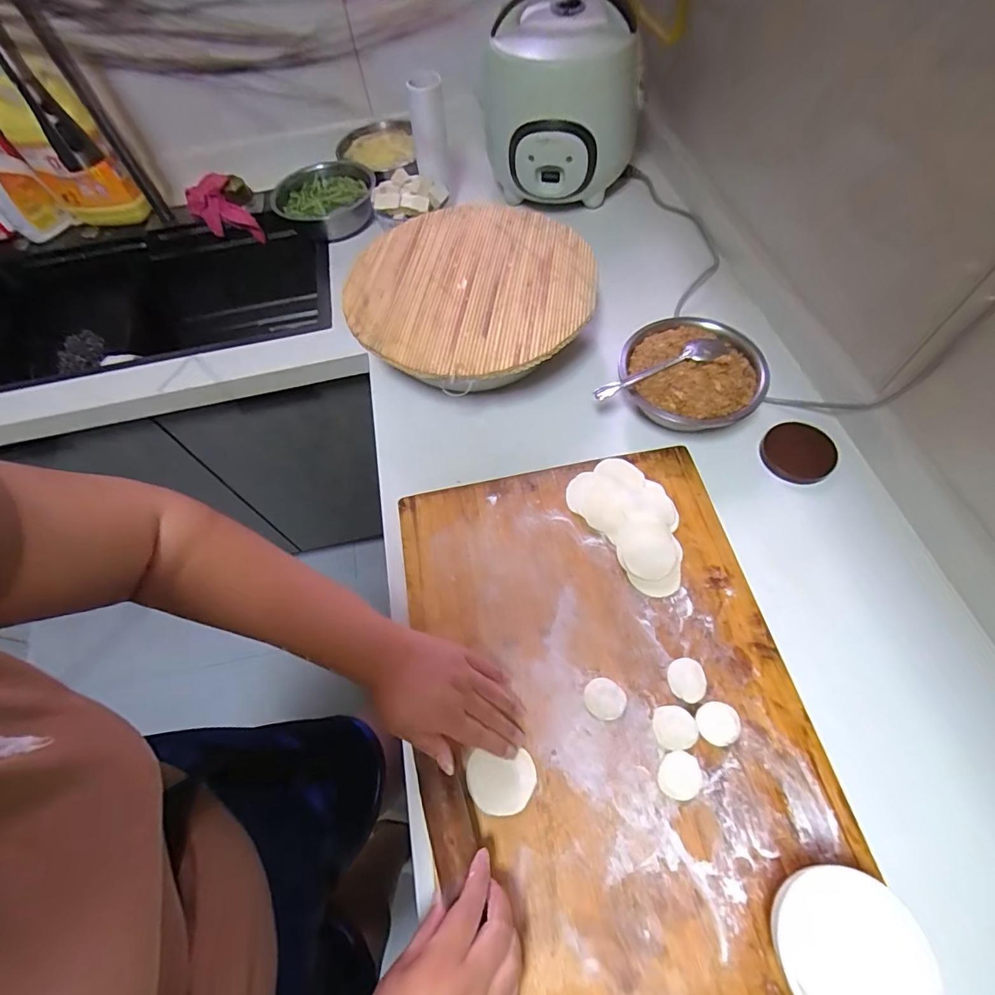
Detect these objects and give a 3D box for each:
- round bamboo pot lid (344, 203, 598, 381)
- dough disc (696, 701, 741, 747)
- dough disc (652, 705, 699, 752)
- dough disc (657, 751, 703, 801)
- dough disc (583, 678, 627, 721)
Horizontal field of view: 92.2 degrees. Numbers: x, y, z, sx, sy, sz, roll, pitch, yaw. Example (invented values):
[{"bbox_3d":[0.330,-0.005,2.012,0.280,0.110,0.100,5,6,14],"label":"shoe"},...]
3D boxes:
[{"bbox_3d":[-0.034,-0.287,0.633,0.314,0.024,0.318,-1,62,3],"label":"round bamboo pot lid"},{"bbox_3d":[0.200,0.204,0.433,0.037,0.004,0.035,-1,62,3],"label":"dough disc"},{"bbox_3d":[0.160,0.208,0.431,0.037,0.006,0.036,-11,62,-3],"label":"dough disc"},{"bbox_3d":[0.160,0.243,0.417,0.034,0.006,0.038,33,68,19],"label":"dough disc"},{"bbox_3d":[0.101,0.190,0.451,0.038,0.010,0.035,-1,62,3],"label":"dough disc"}]

